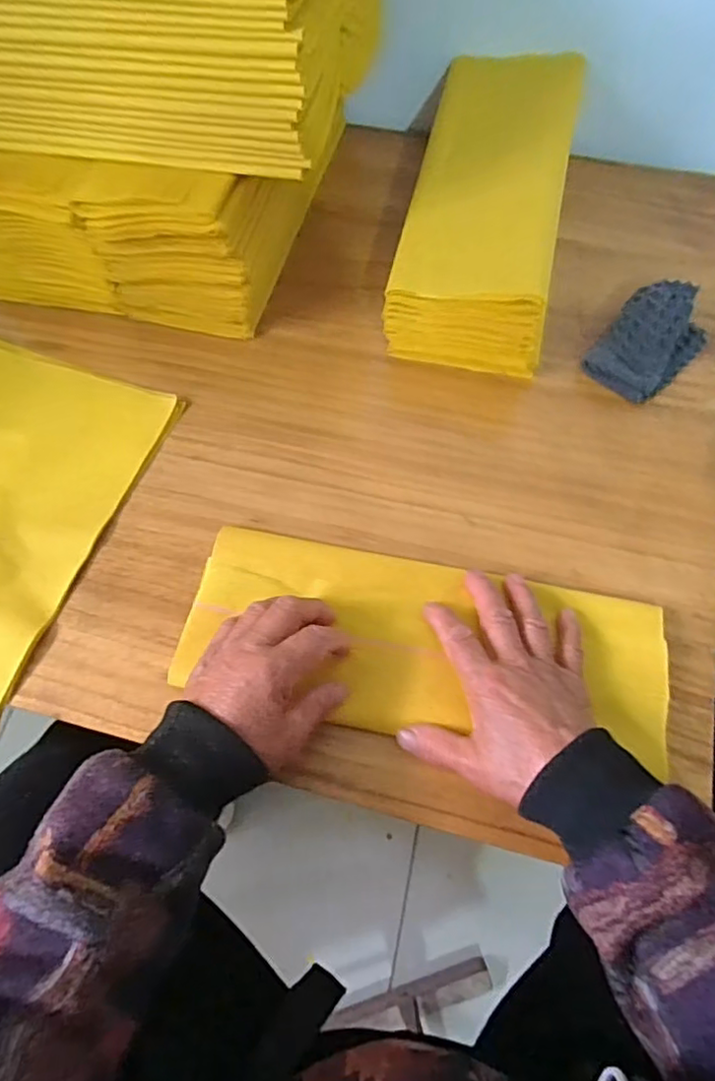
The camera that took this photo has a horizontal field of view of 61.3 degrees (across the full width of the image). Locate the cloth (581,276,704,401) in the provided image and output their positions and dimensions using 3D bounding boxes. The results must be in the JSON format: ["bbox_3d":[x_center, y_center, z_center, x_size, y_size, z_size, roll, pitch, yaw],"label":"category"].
[{"bbox_3d":[0.250,-0.172,0.515,0.068,0.037,0.112,41,72,17],"label":"cloth"}]

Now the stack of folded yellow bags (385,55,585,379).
[{"bbox_3d":[0.117,-0.299,0.538,0.133,0.102,0.293,12,66,6],"label":"stack of folded yellow bags"}]

